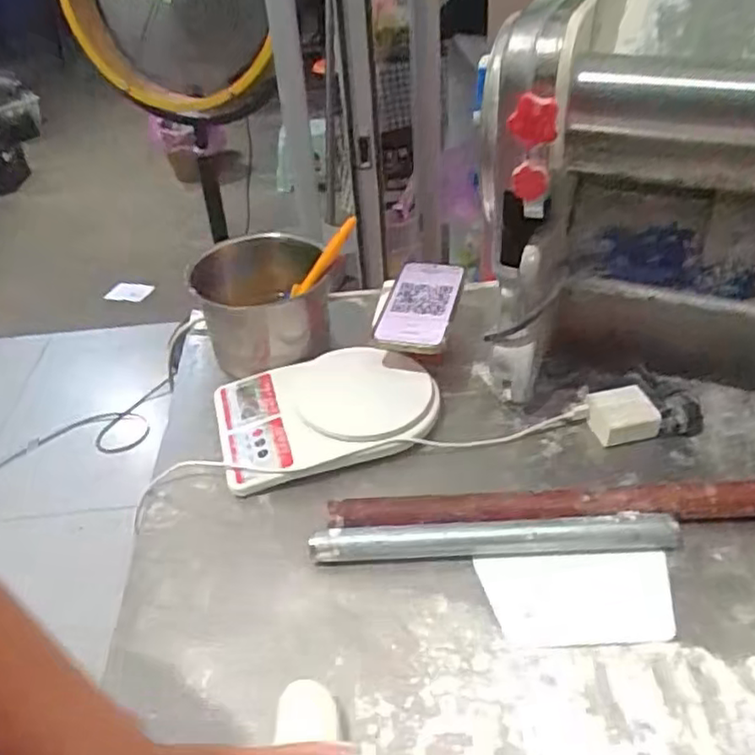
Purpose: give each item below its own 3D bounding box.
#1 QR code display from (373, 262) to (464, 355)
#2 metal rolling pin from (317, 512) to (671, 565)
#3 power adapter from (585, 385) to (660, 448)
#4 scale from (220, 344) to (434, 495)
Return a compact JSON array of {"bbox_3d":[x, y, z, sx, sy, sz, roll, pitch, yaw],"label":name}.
[{"bbox_3d":[0.045,-0.078,0.732,0.077,0.021,0.156,5,40,12],"label":"QR code display"},{"bbox_3d":[0.094,0.135,0.553,0.290,0.025,0.025,-3,39,2],"label":"metal rolling pin"},{"bbox_3d":[0.234,0.036,0.653,0.062,0.035,0.046,-7,39,-2],"label":"power adapter"},{"bbox_3d":[-0.050,0.035,0.682,0.215,0.036,0.149,-14,40,-11],"label":"scale"}]

